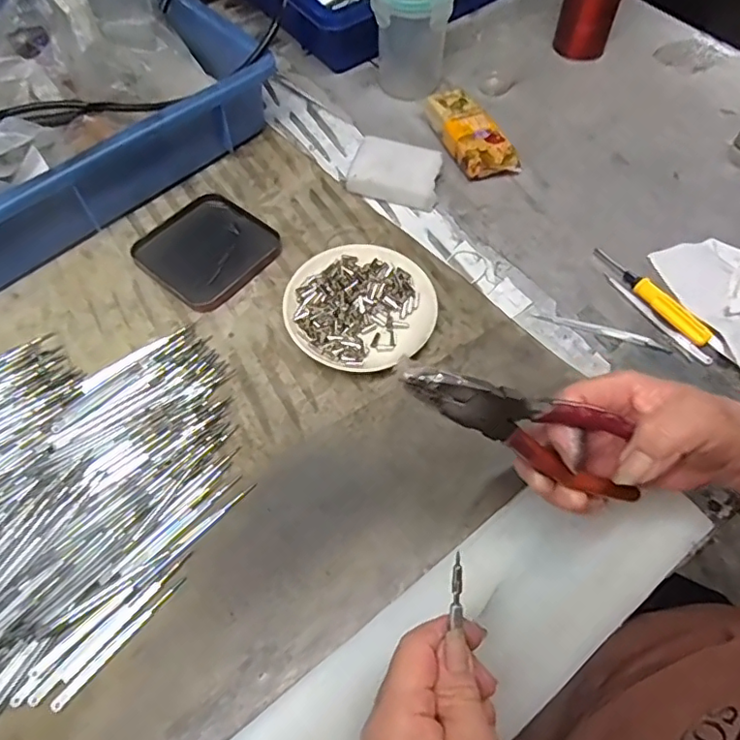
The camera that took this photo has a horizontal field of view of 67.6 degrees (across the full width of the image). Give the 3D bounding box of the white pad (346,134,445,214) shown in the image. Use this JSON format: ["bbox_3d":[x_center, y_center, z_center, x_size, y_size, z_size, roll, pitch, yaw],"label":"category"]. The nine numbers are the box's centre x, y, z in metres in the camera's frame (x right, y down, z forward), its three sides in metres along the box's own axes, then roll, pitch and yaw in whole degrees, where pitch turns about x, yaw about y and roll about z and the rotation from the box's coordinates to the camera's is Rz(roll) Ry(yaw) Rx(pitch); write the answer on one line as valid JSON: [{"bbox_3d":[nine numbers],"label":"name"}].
[{"bbox_3d":[0.026,-0.188,0.525,0.080,0.026,0.060,15,61,10],"label":"white pad"}]

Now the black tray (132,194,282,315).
[{"bbox_3d":[-0.146,-0.109,0.492,0.105,0.009,0.103,37,67,20],"label":"black tray"}]

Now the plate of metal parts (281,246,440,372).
[{"bbox_3d":[-0.008,-0.051,0.450,0.117,0.022,0.109,-1,60,1],"label":"plate of metal parts"}]

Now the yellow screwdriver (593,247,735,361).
[{"bbox_3d":[0.237,-0.058,0.454,0.018,0.013,0.135,-29,63,-15],"label":"yellow screwdriver"}]

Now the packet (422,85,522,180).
[{"bbox_3d":[0.096,-0.232,0.549,0.050,0.034,0.112,-25,62,-13],"label":"packet"}]

